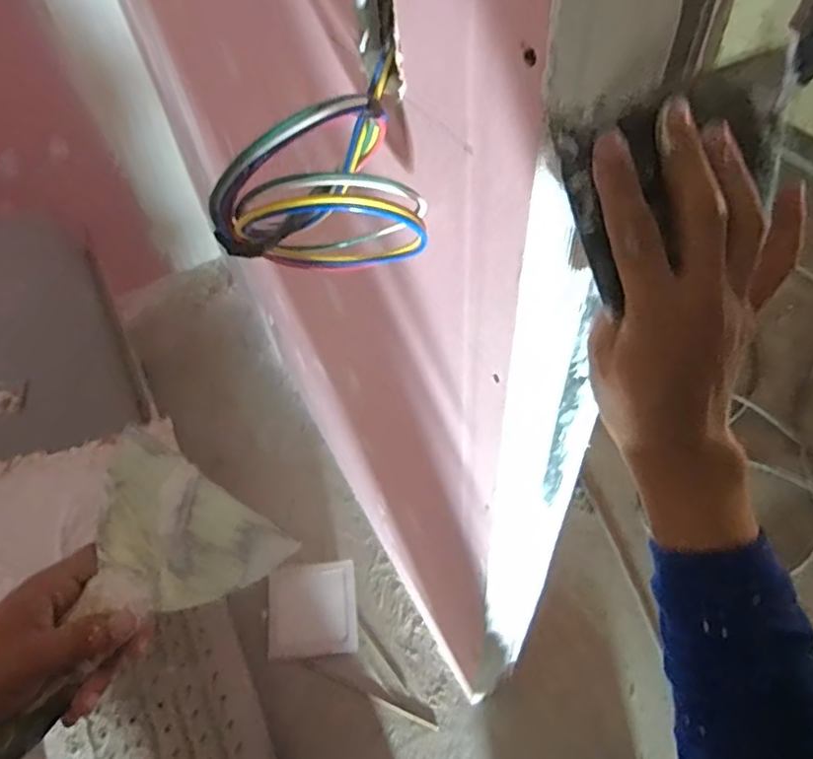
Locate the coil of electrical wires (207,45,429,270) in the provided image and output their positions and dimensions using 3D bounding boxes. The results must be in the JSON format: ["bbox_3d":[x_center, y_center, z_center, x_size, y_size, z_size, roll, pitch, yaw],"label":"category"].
[{"bbox_3d":[-0.052,-0.117,0.360,0.119,0.121,0.099,-6,53,0],"label":"coil of electrical wires"}]

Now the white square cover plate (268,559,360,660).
[{"bbox_3d":[-0.238,0.582,1.501,0.221,0.023,0.218,-5,78,3],"label":"white square cover plate"}]

